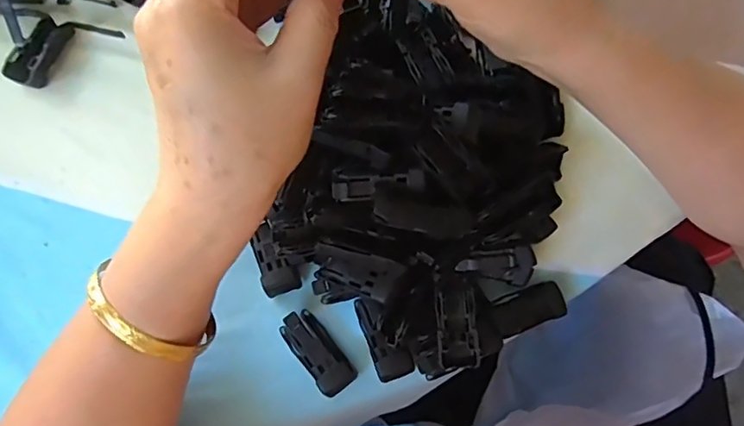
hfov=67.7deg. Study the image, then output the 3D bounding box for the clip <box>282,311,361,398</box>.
[{"bbox_3d":[-0.029,0.074,0.298,0.020,0.010,0.047,-38,80,-8],"label":"clip"}]

